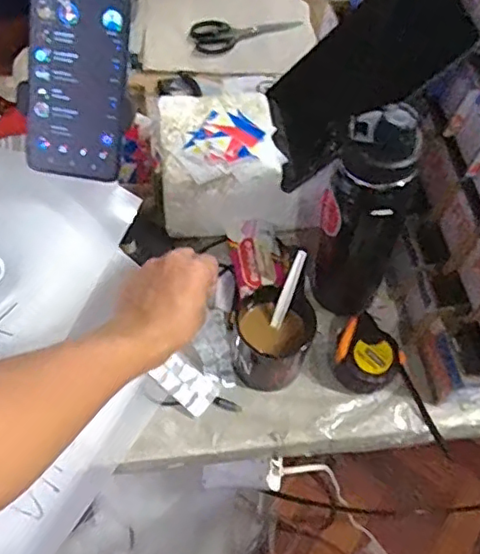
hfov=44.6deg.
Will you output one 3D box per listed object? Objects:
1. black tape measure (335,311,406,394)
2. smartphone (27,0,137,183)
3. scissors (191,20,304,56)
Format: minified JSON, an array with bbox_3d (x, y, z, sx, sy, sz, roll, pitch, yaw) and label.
[{"bbox_3d":[0.134,0.091,0.637,0.069,0.052,0.069,2,58,-3],"label":"black tape measure"},{"bbox_3d":[-0.122,-0.159,0.446,0.073,0.167,0.010,12,22,-2],"label":"smartphone"},{"bbox_3d":[0.008,-0.401,0.950,0.172,0.016,0.068,-20,62,-15],"label":"scissors"}]

